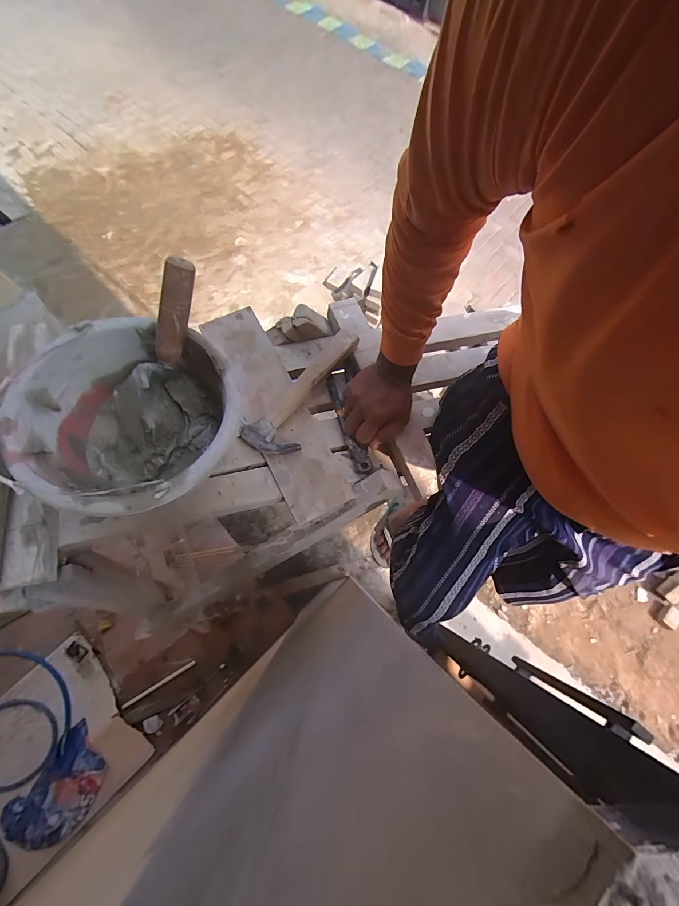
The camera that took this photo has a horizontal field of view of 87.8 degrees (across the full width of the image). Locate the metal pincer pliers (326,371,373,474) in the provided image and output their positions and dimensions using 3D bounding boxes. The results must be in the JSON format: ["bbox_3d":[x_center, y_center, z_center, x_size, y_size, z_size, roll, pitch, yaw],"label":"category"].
[{"bbox_3d":[0.014,-0.055,0.596,0.035,0.023,0.190,-14,70,-6],"label":"metal pincer pliers"}]

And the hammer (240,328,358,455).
[{"bbox_3d":[-0.053,-0.102,0.580,0.091,0.044,0.252,33,74,9],"label":"hammer"}]

